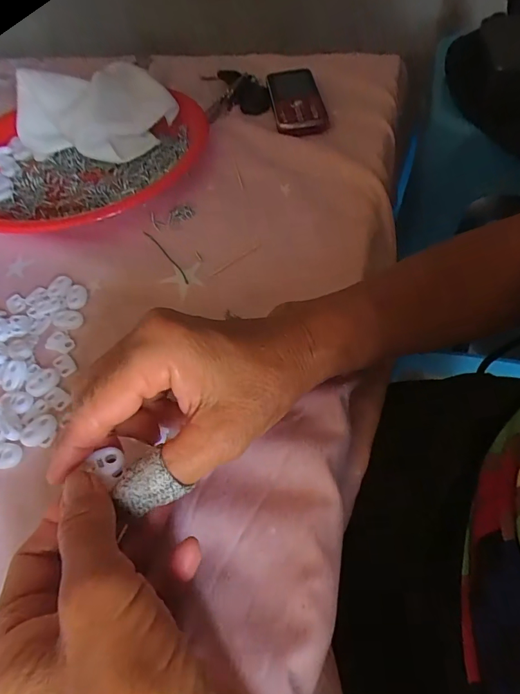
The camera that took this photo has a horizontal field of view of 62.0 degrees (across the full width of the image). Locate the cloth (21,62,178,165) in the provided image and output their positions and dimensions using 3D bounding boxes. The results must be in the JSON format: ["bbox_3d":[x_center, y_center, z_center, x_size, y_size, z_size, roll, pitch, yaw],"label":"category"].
[{"bbox_3d":[-0.165,-0.242,0.439,0.132,0.065,0.105,13,57,13],"label":"cloth"}]

